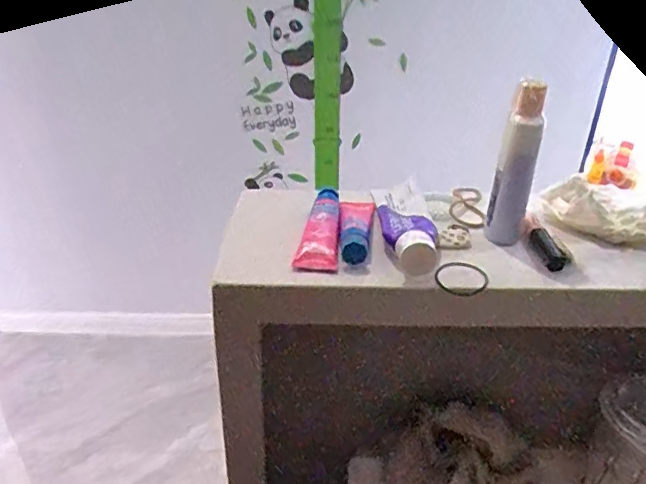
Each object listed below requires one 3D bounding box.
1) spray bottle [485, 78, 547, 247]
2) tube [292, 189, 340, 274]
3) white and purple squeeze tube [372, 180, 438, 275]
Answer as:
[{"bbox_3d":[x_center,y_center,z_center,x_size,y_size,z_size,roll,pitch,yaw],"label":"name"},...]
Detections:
[{"bbox_3d":[0.168,-0.065,0.479,0.030,0.141,0.030,16,33,23],"label":"spray bottle"},{"bbox_3d":[-0.003,-0.017,0.504,0.035,0.021,0.131,2,30,2],"label":"tube"},{"bbox_3d":[0.076,-0.026,0.513,0.048,0.026,0.166,1,30,-1],"label":"white and purple squeeze tube"}]

